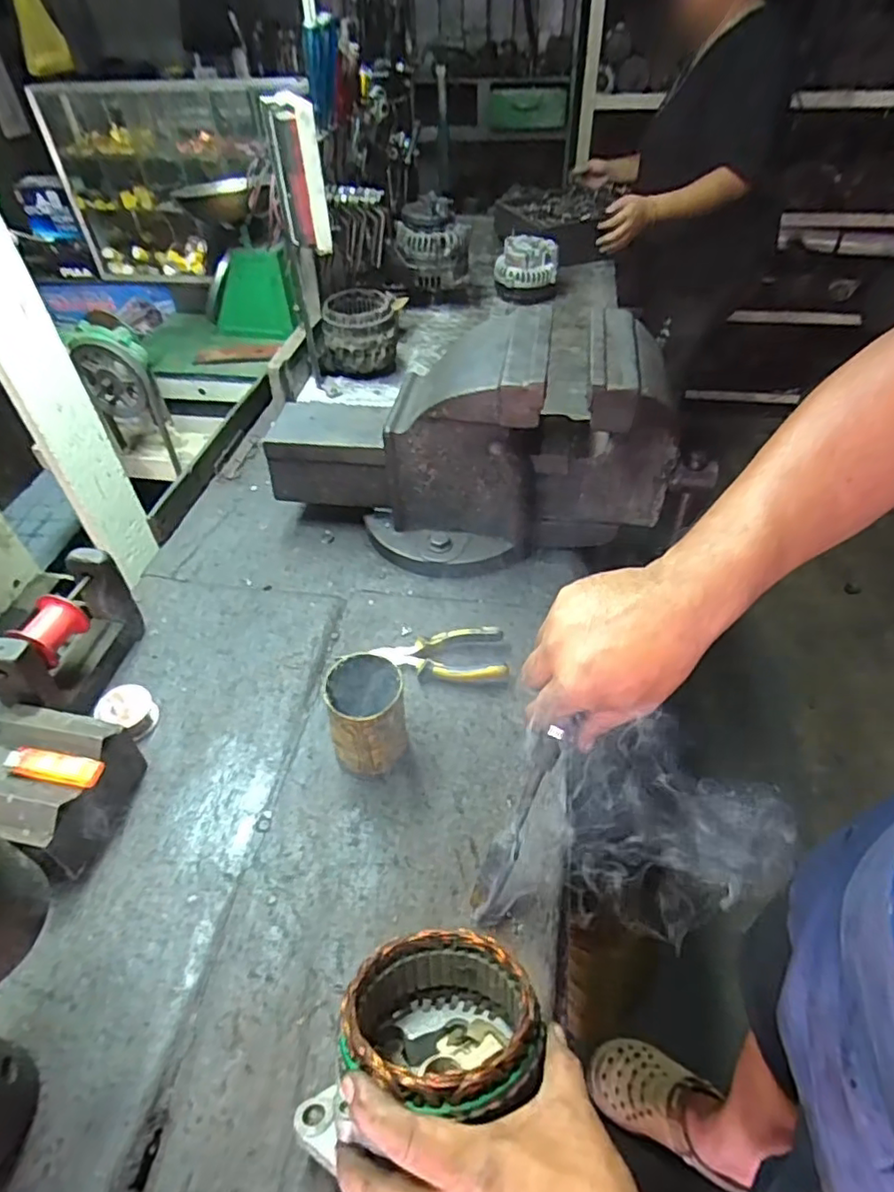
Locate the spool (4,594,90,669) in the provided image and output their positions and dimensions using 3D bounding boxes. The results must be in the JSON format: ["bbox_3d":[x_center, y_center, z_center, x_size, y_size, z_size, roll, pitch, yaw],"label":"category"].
[{"bbox_3d":[-0.399,0.035,0.613,0.048,0.044,0.064,7,46,9],"label":"spool"}]

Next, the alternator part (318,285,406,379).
[{"bbox_3d":[-0.156,-0.481,1.136,0.144,0.131,0.126,6,46,8],"label":"alternator part"}]

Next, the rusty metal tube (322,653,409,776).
[{"bbox_3d":[-0.077,0.122,0.602,0.071,0.123,0.074,-1,45,1],"label":"rusty metal tube"}]

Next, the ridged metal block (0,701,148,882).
[{"bbox_3d":[-0.367,0.174,0.565,0.119,0.096,0.123,11,47,13],"label":"ridged metal block"}]

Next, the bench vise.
[{"bbox_3d":[0.036,-0.194,0.788,0.545,0.277,0.208,2,46,5],"label":"bench vise"}]

